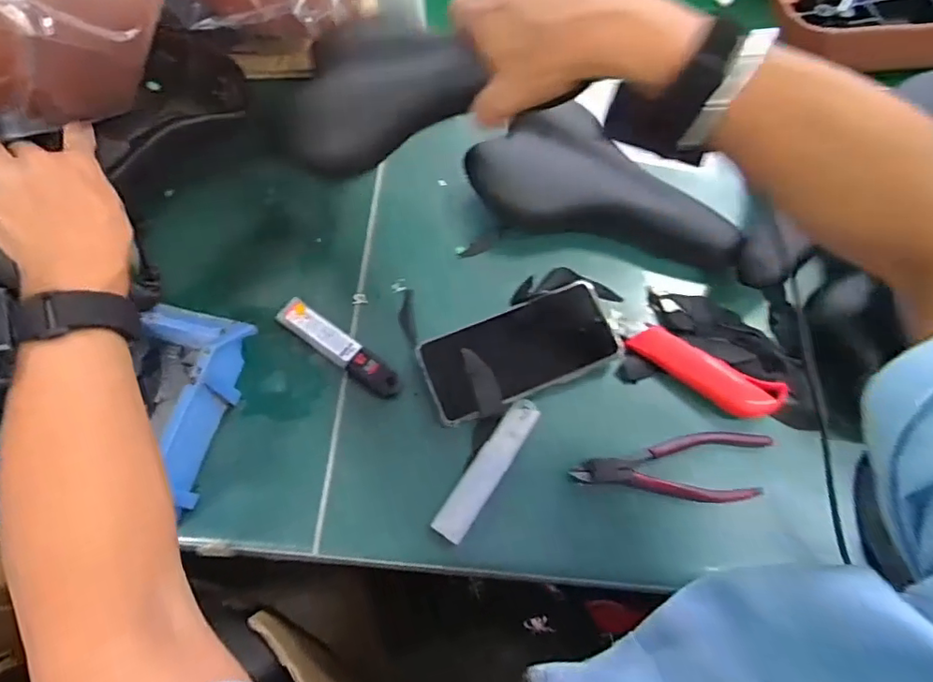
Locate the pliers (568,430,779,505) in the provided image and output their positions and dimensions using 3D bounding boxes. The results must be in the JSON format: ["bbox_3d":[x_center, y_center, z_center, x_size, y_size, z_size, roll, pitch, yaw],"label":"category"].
[{"bbox_3d":[0.169,0.105,0.466,0.161,0.020,0.058,-1,68,-2],"label":"pliers"}]

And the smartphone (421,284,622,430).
[{"bbox_3d":[0.046,0.006,0.490,0.166,0.014,0.080,-21,70,-9],"label":"smartphone"}]

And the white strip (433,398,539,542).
[{"bbox_3d":[0.018,0.102,0.460,0.025,0.008,0.125,32,71,11],"label":"white strip"}]

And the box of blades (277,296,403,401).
[{"bbox_3d":[-0.111,0.005,0.494,0.125,0.011,0.026,35,72,12],"label":"box of blades"}]

